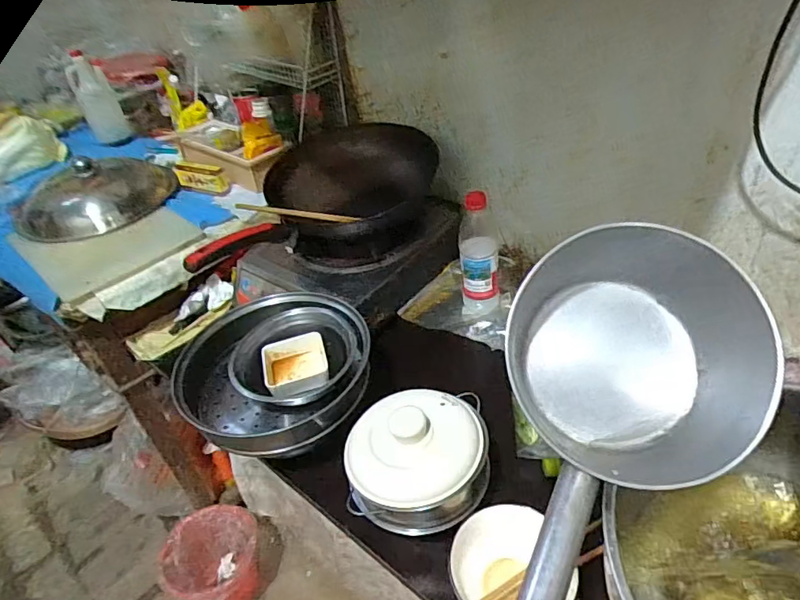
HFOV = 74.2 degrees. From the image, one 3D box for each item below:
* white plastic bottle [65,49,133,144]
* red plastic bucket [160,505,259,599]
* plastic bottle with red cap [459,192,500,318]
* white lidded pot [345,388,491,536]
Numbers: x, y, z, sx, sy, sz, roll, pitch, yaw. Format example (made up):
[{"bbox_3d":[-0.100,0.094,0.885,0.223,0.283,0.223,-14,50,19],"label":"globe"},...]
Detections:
[{"bbox_3d":[-0.755,-0.495,1.323,0.090,0.205,0.070,-26,20,-21],"label":"white plastic bottle"},{"bbox_3d":[-0.437,0.610,1.244,0.229,0.194,0.187,-32,47,-27],"label":"red plastic bucket"},{"bbox_3d":[0.133,-0.062,0.883,0.066,0.235,0.052,0,41,8],"label":"plastic bottle with red cap"},{"bbox_3d":[0.022,0.187,0.629,0.168,0.096,0.136,-5,41,1],"label":"white lidded pot"}]

